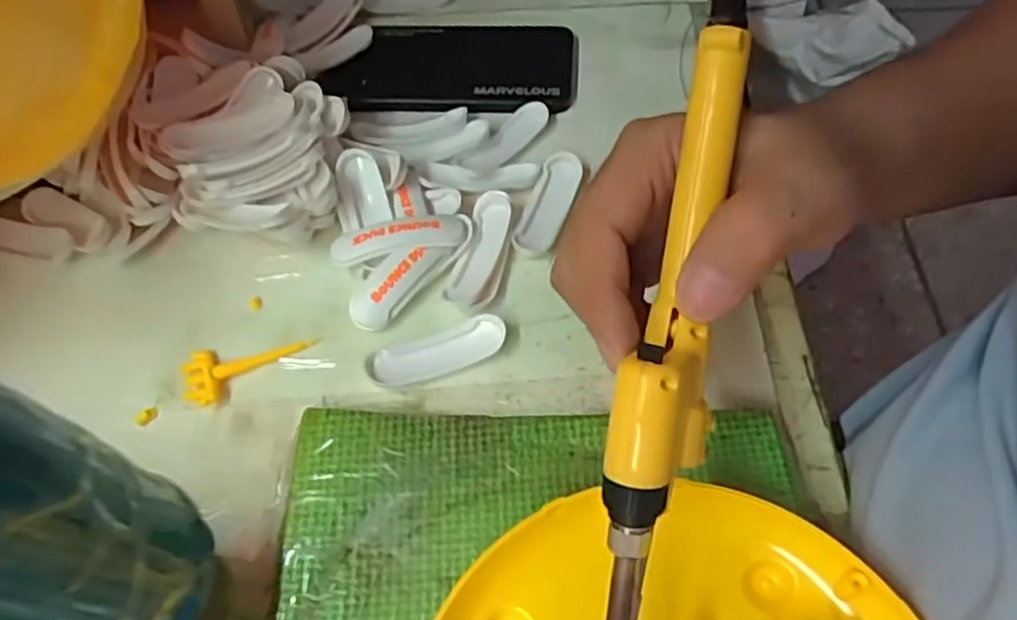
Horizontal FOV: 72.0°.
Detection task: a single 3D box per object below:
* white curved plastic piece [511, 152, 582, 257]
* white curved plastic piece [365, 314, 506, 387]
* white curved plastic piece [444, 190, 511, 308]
[{"bbox_3d":[0.022,-0.059,0.392,0.022,0.010,0.071,17,61,12],"label":"white curved plastic piece"},{"bbox_3d":[-0.036,0.021,0.347,0.069,0.008,0.022,-16,59,-7],"label":"white curved plastic piece"},{"bbox_3d":[-0.014,-0.032,0.374,0.024,0.009,0.071,11,60,9],"label":"white curved plastic piece"}]

